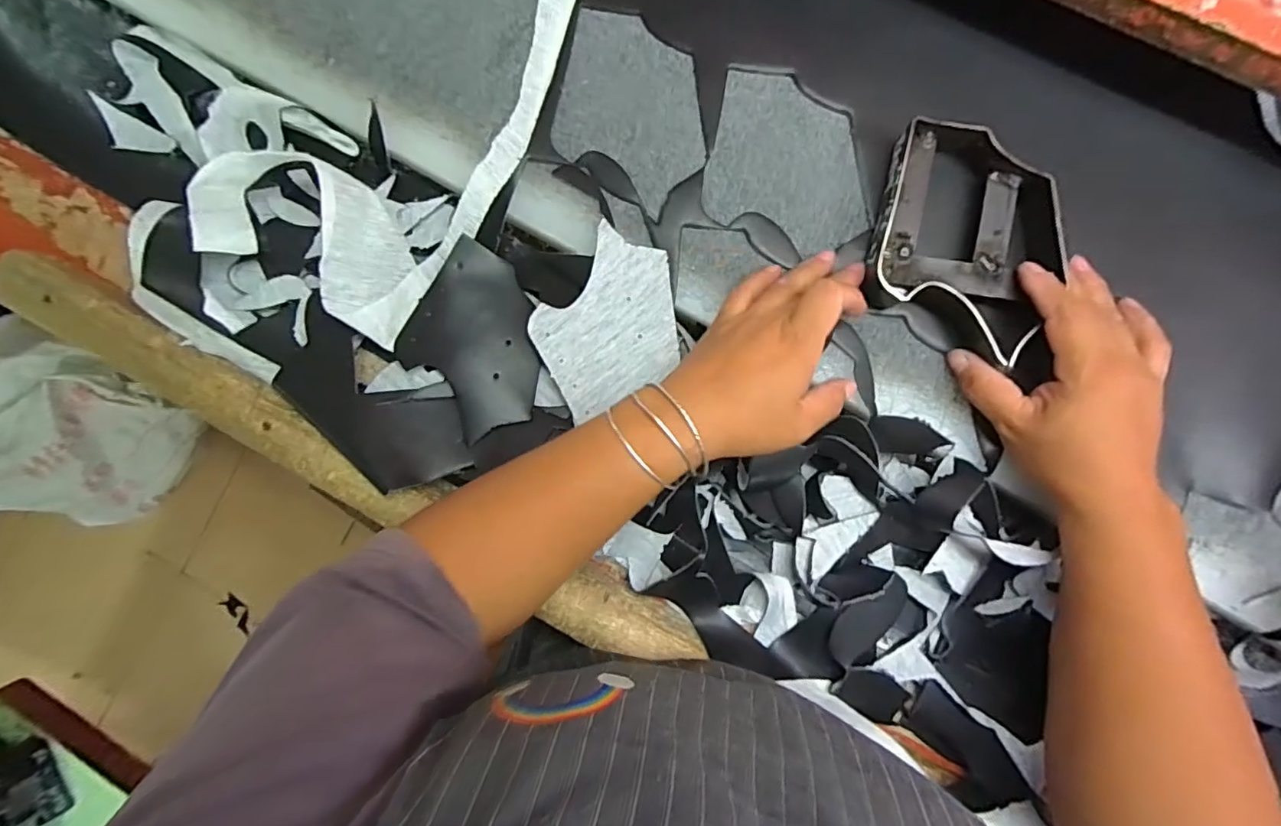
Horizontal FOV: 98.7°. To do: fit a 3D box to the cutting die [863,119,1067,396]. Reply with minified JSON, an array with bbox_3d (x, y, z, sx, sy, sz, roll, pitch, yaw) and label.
[{"bbox_3d":[0.203,-0.102,0.347,0.113,0.035,0.138,13,94,6],"label":"cutting die"}]

